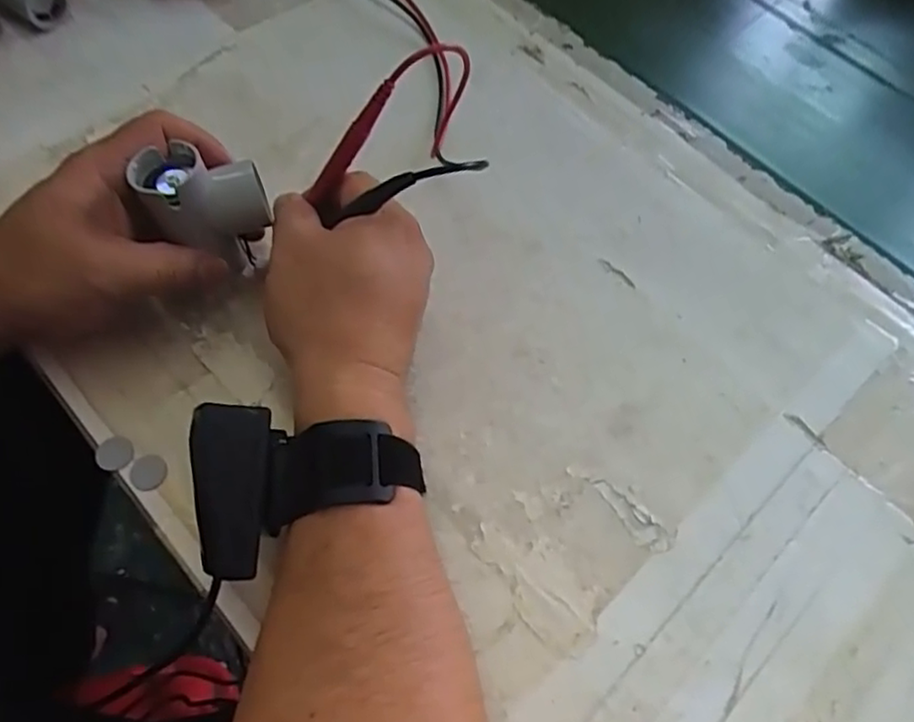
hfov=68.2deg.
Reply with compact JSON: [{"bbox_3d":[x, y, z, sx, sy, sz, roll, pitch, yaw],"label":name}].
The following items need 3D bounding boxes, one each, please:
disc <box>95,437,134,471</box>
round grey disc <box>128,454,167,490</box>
[{"bbox_3d":[-0.173,0.047,0.340,0.019,0.004,0.018,3,61,-5],"label":"disc"},{"bbox_3d":[-0.155,0.057,0.339,0.017,0.006,0.017,3,61,-5],"label":"round grey disc"}]

